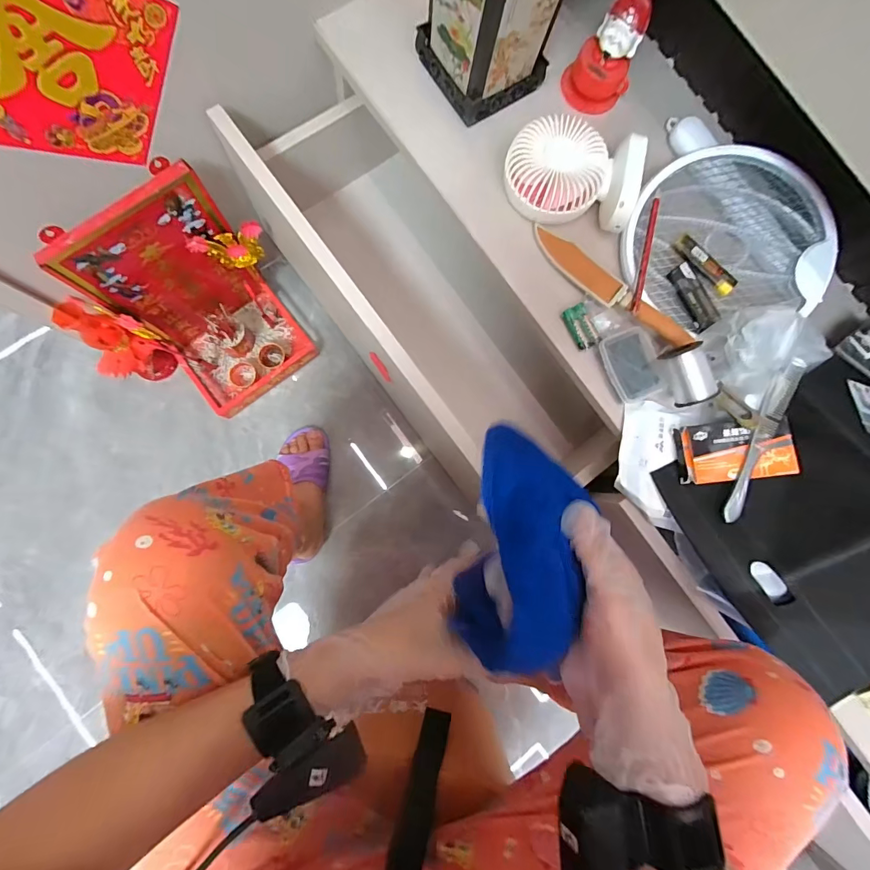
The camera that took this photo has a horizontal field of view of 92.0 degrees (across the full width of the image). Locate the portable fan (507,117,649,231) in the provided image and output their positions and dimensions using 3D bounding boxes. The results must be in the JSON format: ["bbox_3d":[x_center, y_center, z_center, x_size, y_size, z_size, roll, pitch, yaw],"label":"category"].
[{"bbox_3d":[0.147,-0.285,0.457,0.135,0.054,0.103,13,83,-4],"label":"portable fan"}]

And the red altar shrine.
[{"bbox_3d":[-0.363,-0.171,0.630,0.277,0.307,0.197,-37,88,-8],"label":"red altar shrine"}]

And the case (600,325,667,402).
[{"bbox_3d":[0.215,-0.076,0.456,0.061,0.015,0.076,-17,86,-7],"label":"case"}]

